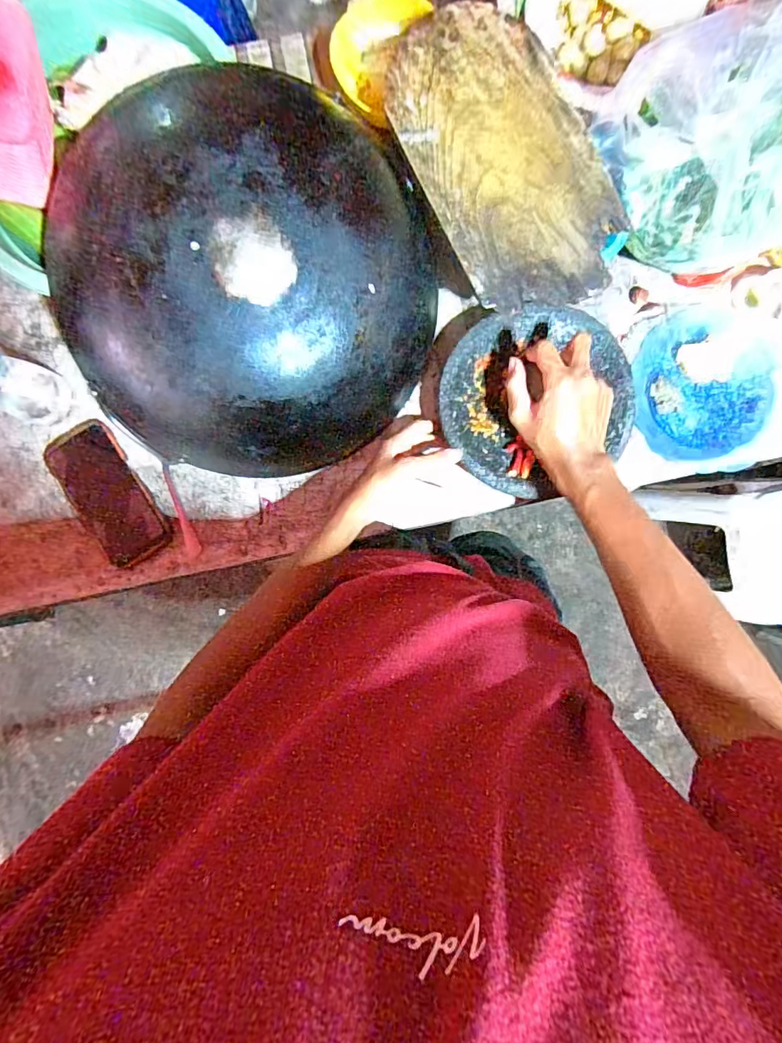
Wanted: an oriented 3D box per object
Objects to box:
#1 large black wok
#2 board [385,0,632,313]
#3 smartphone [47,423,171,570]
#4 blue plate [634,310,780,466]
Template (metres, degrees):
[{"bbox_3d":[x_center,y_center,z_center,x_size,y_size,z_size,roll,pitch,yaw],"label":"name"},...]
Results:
[{"bbox_3d":[-0.131,-0.215,0.476,0.320,0.184,0.324,0,90,-1],"label":"large black wok"},{"bbox_3d":[0.113,-0.359,0.477,0.167,0.011,0.300,-27,91,-1],"label":"board"},{"bbox_3d":[-0.333,-0.033,0.563,0.084,0.007,0.171,-33,91,-1],"label":"smartphone"},{"bbox_3d":[0.365,-0.158,0.559,0.170,0.022,0.169,0,90,-1],"label":"blue plate"}]

